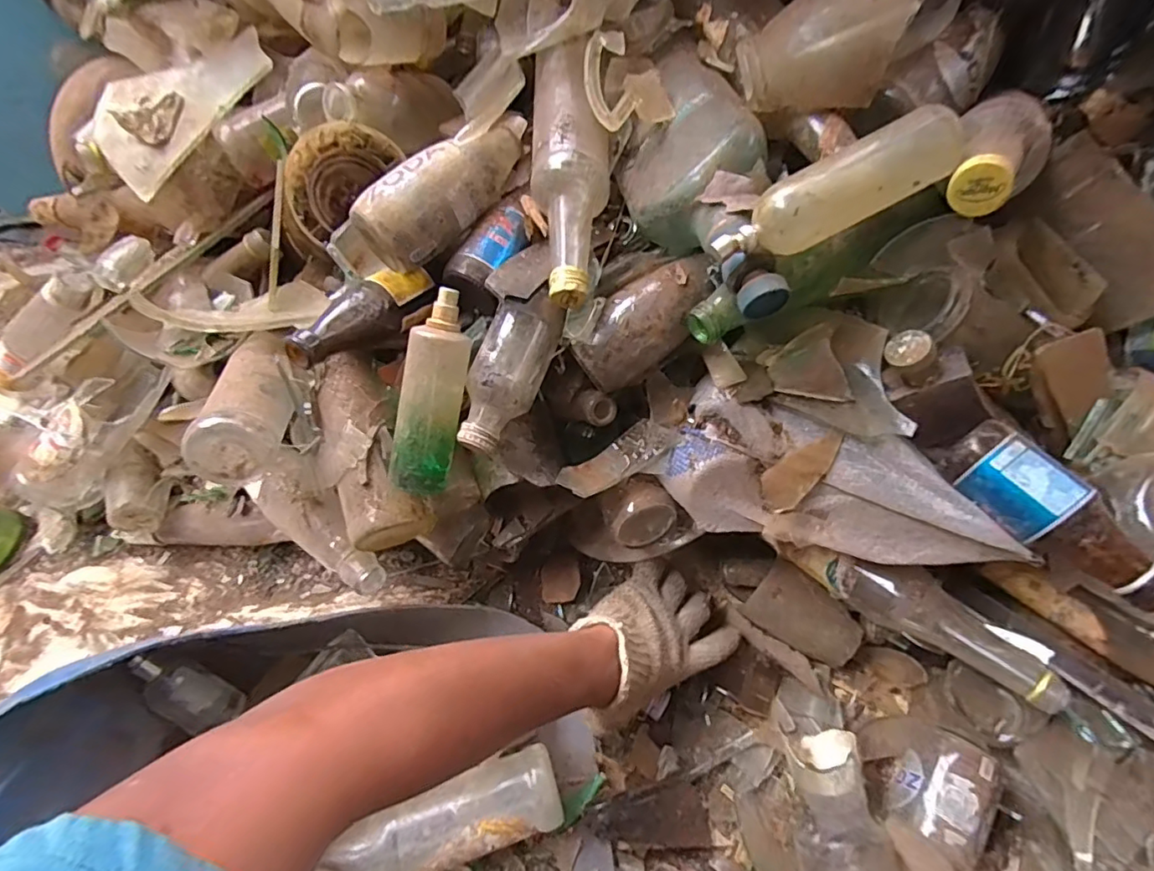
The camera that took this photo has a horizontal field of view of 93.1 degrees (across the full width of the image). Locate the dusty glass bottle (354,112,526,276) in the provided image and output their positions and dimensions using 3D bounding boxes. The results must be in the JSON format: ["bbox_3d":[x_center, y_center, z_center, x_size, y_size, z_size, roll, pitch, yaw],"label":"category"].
[{"bbox_3d":[-0.101,-0.193,0.417,0.061,0.048,0.153,32,65,20],"label":"dusty glass bottle"}]

